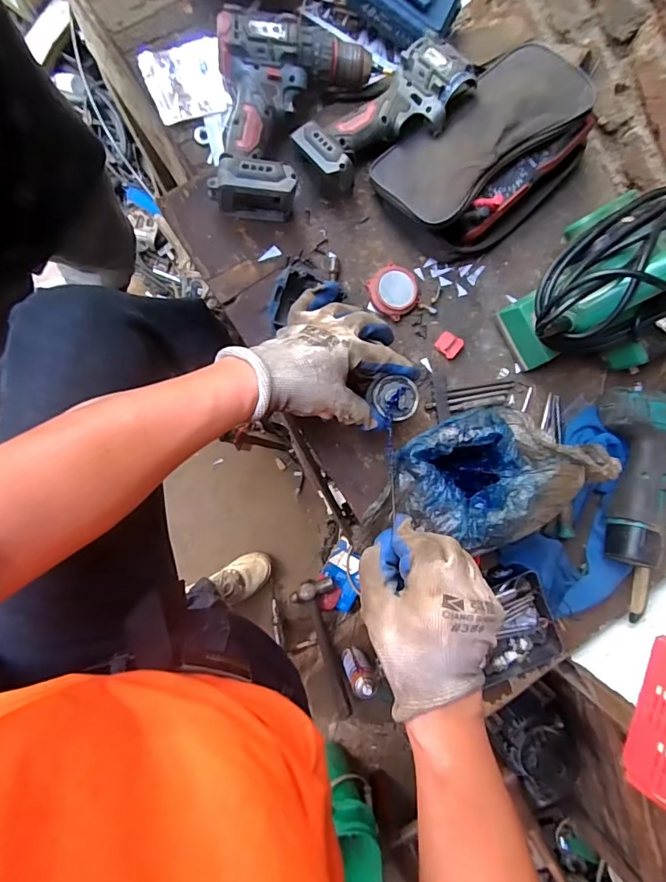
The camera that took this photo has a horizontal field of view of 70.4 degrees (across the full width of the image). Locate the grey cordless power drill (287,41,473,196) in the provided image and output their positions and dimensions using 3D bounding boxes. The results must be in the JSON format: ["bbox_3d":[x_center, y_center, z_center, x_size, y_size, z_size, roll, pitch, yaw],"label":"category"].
[{"bbox_3d":[0.052,-0.329,0.487,0.176,0.074,0.073,-37,97,-6],"label":"grey cordless power drill"}]

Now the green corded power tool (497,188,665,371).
[{"bbox_3d":[0.307,-0.162,0.481,0.245,0.169,0.158,-27,96,-7],"label":"green corded power tool"}]

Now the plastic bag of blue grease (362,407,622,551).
[{"bbox_3d":[0.168,0.037,0.482,0.232,0.094,0.142,3,91,-9],"label":"plastic bag of blue grease"}]

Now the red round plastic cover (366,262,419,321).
[{"bbox_3d":[0.068,-0.165,0.516,0.055,0.016,0.054,0,92,-9],"label":"red round plastic cover"}]

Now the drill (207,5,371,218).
[{"bbox_3d":[-0.044,-0.317,0.478,0.142,0.064,0.171,5,91,-9],"label":"drill"}]

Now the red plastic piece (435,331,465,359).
[{"bbox_3d":[0.132,-0.109,0.534,0.028,0.010,0.026,40,86,-8],"label":"red plastic piece"}]

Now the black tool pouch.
[{"bbox_3d":[0.163,-0.299,0.503,0.217,0.083,0.141,-37,97,-6],"label":"black tool pouch"}]

